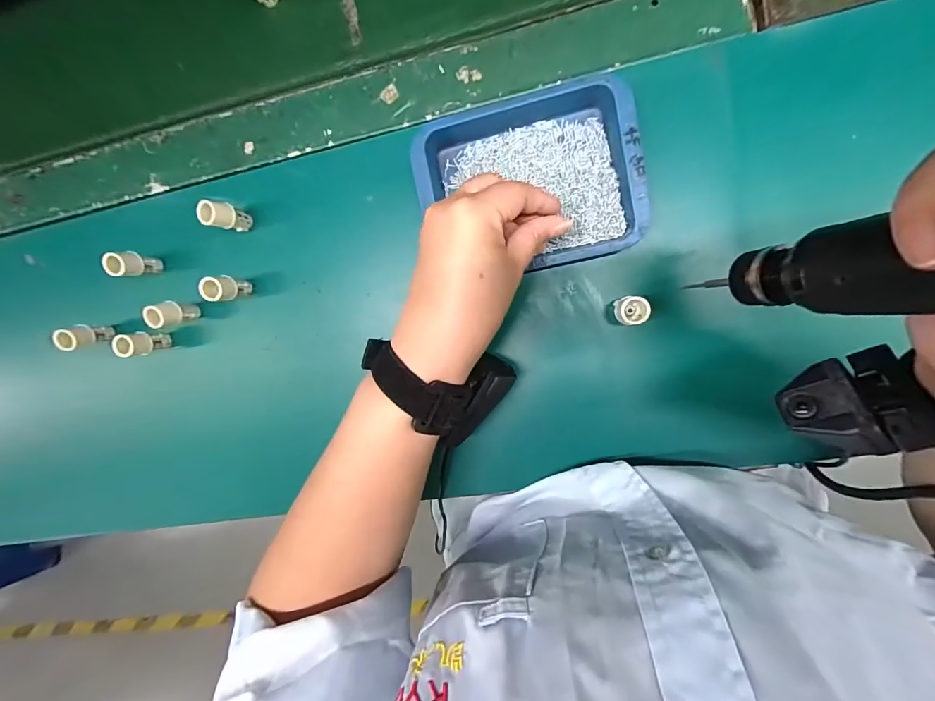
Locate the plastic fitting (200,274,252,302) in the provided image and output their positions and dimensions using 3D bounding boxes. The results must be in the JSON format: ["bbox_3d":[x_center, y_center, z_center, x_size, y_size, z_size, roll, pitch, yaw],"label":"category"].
[{"bbox_3d":[-0.199,-0.050,0.333,0.016,0.041,0.020,1,94,9],"label":"plastic fitting"}]

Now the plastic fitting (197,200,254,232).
[{"bbox_3d":[-0.197,-0.108,0.327,0.020,0.033,0.019,7,95,9],"label":"plastic fitting"}]

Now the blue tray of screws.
[{"bbox_3d":[0.044,-0.123,0.298,0.156,0.025,0.126,-9,92,10],"label":"blue tray of screws"}]

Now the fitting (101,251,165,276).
[{"bbox_3d":[-0.288,-0.074,0.348,0.020,0.044,0.020,-7,104,18],"label":"fitting"}]

